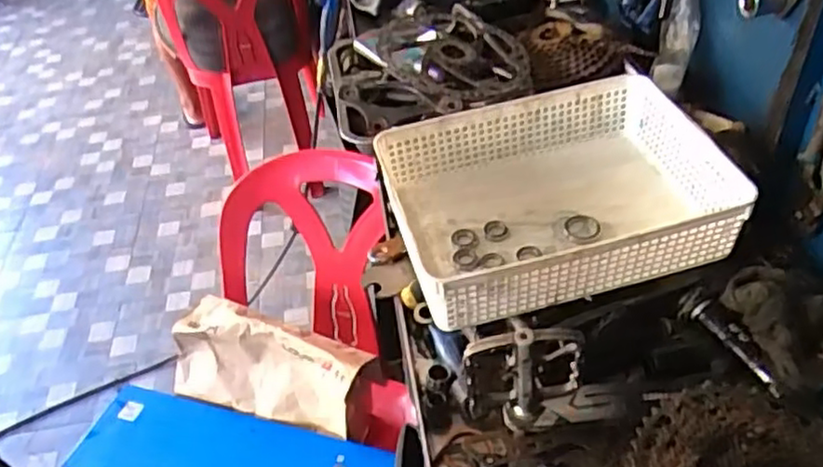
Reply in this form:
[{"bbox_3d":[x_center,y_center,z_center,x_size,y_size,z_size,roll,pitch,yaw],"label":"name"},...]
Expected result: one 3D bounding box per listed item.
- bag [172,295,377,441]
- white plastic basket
[{"bbox_3d":[-0.226,0.209,1.102,0.324,0.139,0.115,13,46,20],"label":"bag"},{"bbox_3d":[0.152,-0.041,0.757,0.336,0.089,0.253,-13,43,-7],"label":"white plastic basket"}]

